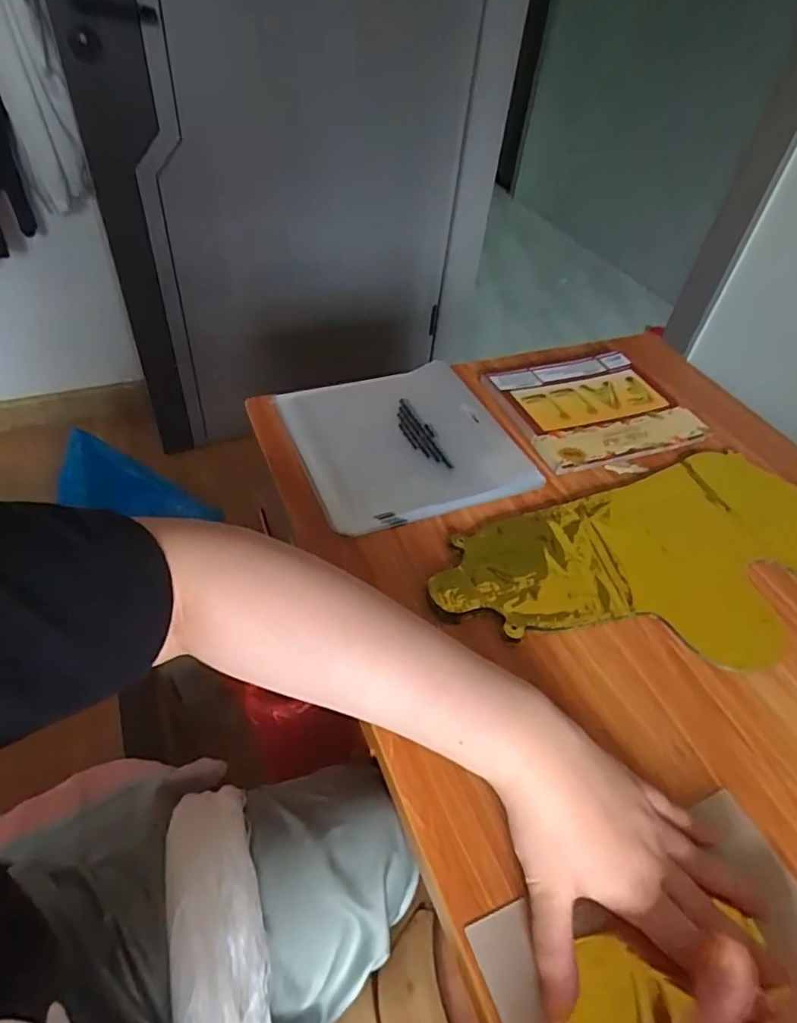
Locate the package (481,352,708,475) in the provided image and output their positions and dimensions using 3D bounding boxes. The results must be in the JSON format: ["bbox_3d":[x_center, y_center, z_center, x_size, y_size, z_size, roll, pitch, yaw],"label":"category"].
[{"bbox_3d":[0.211,-0.120,0.636,0.192,0.010,0.168,-12,50,-18],"label":"package"}]

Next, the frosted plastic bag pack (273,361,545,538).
[{"bbox_3d":[0.004,-0.075,0.564,0.204,0.011,0.202,-16,51,-21],"label":"frosted plastic bag pack"}]

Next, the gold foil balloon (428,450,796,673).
[{"bbox_3d":[0.239,0.046,0.496,0.418,0.020,0.191,-12,50,-18],"label":"gold foil balloon"}]

